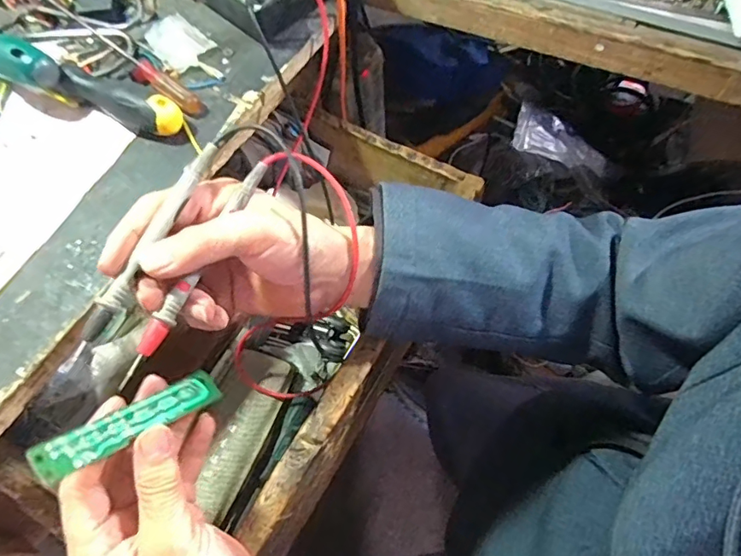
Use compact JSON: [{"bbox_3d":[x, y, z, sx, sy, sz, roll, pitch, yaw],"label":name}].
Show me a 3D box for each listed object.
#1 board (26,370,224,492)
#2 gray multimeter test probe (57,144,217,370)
[{"bbox_3d":[-0.126,0.077,0.279,0.020,0.006,0.099,41,35,21],"label":"board"},{"bbox_3d":[-0.123,-0.017,0.282,0.014,0.008,0.142,21,70,12],"label":"gray multimeter test probe"}]

